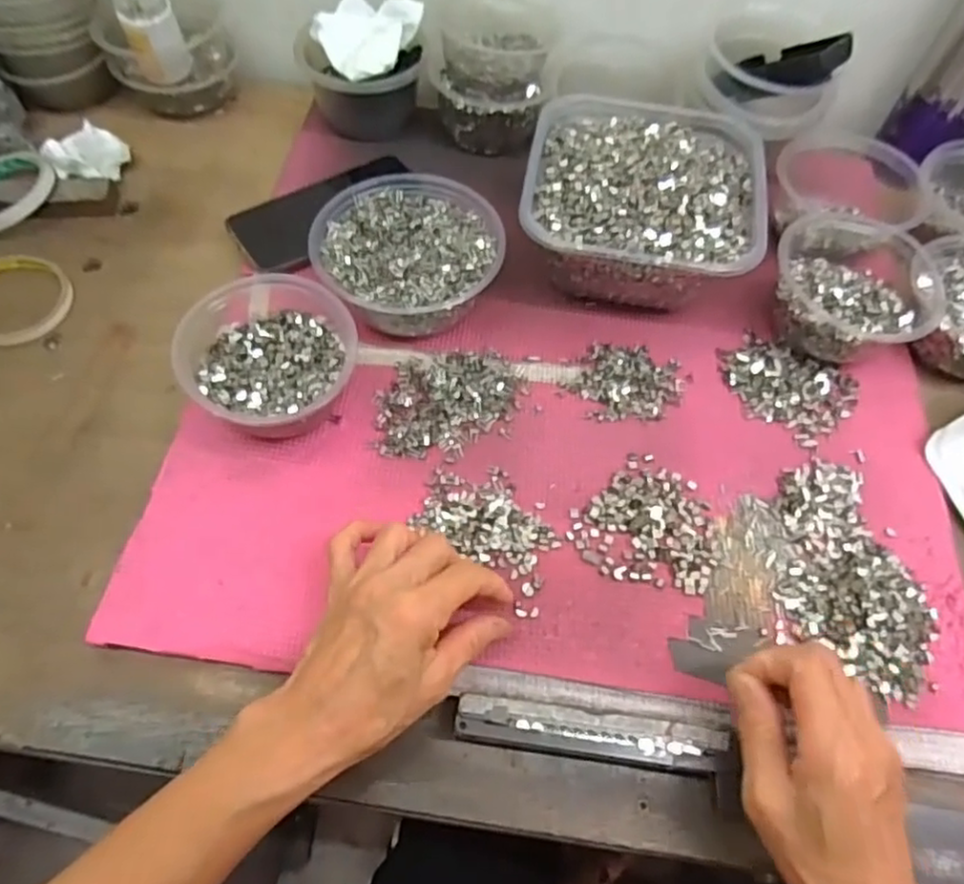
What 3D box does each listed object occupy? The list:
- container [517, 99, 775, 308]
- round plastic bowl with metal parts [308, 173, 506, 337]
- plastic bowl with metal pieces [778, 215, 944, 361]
[{"bbox_3d":[0.121,-0.189,0.525,0.170,0.082,0.183,9,62,3],"label":"container"},{"bbox_3d":[-0.055,-0.135,0.504,0.129,0.058,0.126,1,62,-2],"label":"round plastic bowl with metal parts"},{"bbox_3d":[0.275,-0.117,0.502,0.116,0.060,0.127,31,65,14],"label":"plastic bowl with metal pieces"}]

